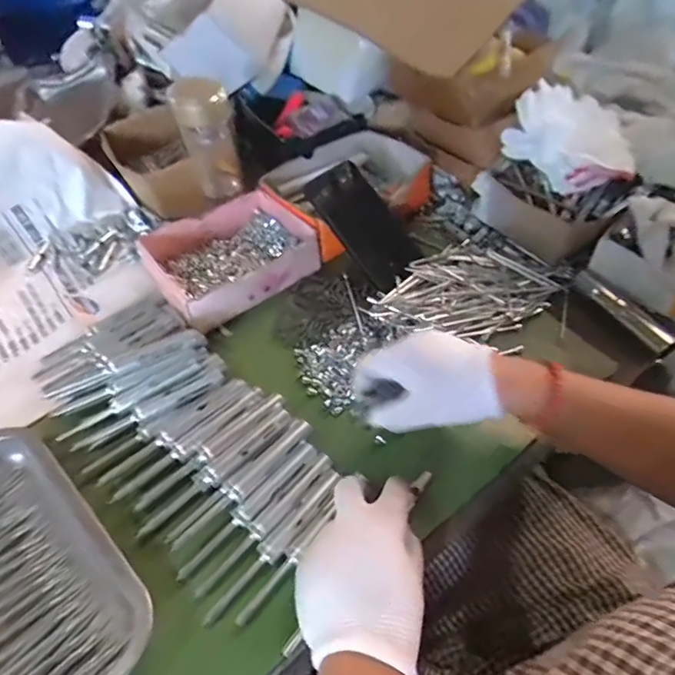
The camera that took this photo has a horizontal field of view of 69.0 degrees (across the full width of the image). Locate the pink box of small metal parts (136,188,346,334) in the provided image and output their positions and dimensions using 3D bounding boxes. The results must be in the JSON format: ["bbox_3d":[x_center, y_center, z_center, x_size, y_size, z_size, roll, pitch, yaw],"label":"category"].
[{"bbox_3d":[-0.122,-0.102,0.598,0.196,0.049,0.146,-32,55,-20],"label":"pink box of small metal parts"}]

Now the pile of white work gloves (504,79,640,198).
[{"bbox_3d":[0.297,-0.241,0.597,0.135,0.066,0.162,-26,54,-16],"label":"pile of white work gloves"}]

